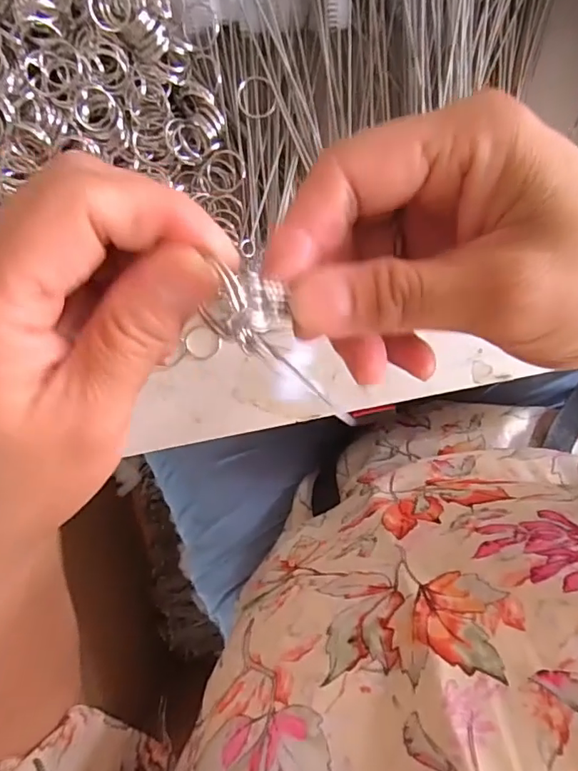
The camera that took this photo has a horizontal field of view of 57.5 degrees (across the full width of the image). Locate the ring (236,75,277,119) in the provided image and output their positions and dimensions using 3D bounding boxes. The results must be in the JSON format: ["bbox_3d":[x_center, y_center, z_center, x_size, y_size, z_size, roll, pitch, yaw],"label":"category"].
[{"bbox_3d":[-0.019,-0.178,0.326,0.024,0.004,0.023,2,111,6],"label":"ring"}]

